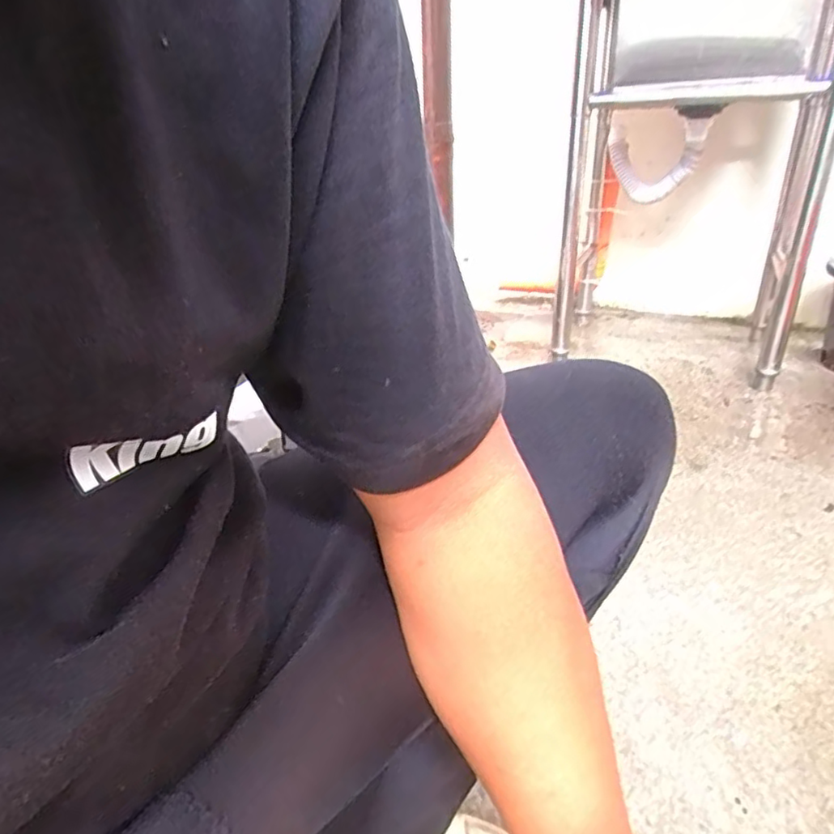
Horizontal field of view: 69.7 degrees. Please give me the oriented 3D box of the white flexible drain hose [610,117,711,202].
[{"bbox_3d":[0.525,-0.562,1.321,0.052,0.166,0.254,-27,35,-18],"label":"white flexible drain hose"}]

